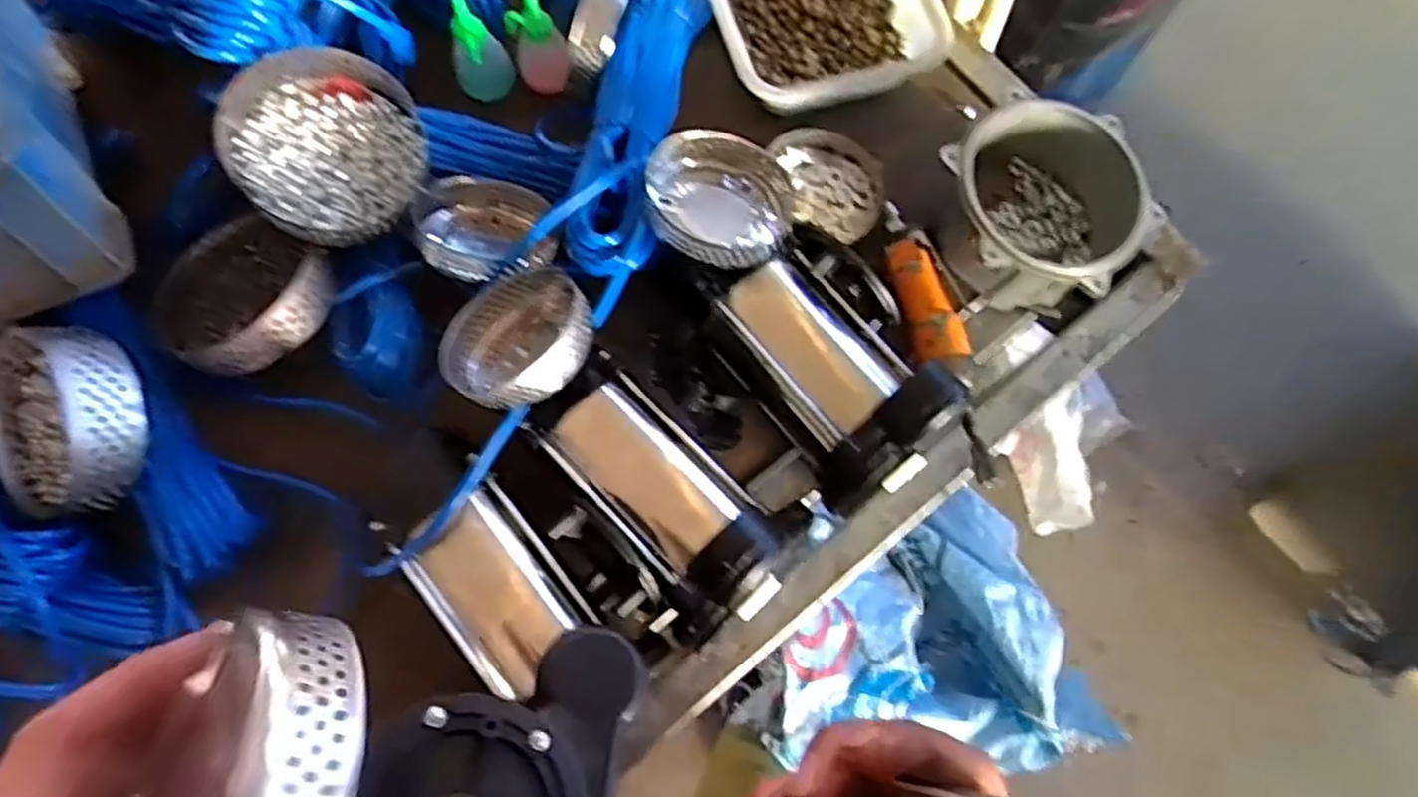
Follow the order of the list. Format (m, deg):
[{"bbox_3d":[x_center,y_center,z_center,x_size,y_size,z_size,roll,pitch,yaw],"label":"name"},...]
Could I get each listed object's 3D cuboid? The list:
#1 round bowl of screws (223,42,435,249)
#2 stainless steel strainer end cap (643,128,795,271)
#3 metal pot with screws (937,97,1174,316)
[{"bbox_3d":[-0.281,-0.188,0.571,0.142,0.048,0.142,4,73,-12],"label":"round bowl of screws"},{"bbox_3d":[0.008,-0.142,0.570,0.107,0.055,0.107,0,75,-1],"label":"stainless steel strainer end cap"},{"bbox_3d":[0.263,-0.146,0.620,0.152,0.099,0.150,0,75,-1],"label":"metal pot with screws"}]

